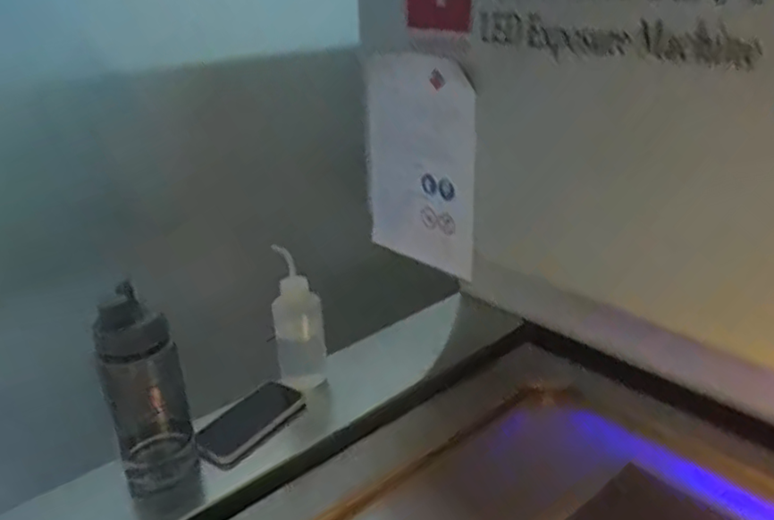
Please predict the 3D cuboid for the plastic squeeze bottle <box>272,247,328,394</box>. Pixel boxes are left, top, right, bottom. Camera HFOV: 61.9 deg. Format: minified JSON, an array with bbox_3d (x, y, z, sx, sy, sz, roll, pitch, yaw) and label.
[{"bbox_3d":[-0.137,0.096,0.998,0.077,0.194,0.081,-6,25,-6],"label":"plastic squeeze bottle"}]

